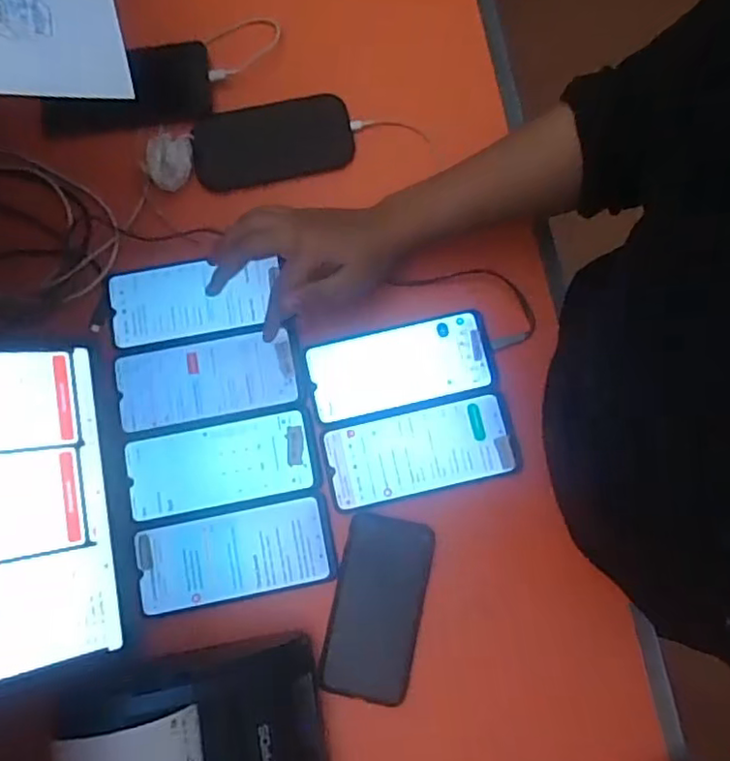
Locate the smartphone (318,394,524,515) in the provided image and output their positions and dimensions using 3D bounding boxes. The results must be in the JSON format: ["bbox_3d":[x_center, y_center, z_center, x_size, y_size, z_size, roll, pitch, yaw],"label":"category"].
[{"bbox_3d":[0.047,0.061,0.531,0.163,0.005,0.075,-13,78,-1],"label":"smartphone"}]

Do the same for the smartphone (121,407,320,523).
[{"bbox_3d":[-0.125,0.072,0.531,0.165,0.005,0.074,-10,78,0],"label":"smartphone"}]

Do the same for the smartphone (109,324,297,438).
[{"bbox_3d":[-0.142,-0.001,0.550,0.159,0.006,0.075,-8,78,-3],"label":"smartphone"}]

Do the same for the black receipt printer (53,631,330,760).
[{"bbox_3d":[-0.115,0.263,0.439,0.165,0.116,0.121,-5,78,1],"label":"black receipt printer"}]

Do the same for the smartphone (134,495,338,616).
[{"bbox_3d":[-0.110,0.146,0.515,0.163,0.005,0.071,-11,78,-1],"label":"smartphone"}]

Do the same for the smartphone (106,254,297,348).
[{"bbox_3d":[-0.159,-0.075,0.561,0.148,0.011,0.073,-5,78,-1],"label":"smartphone"}]

